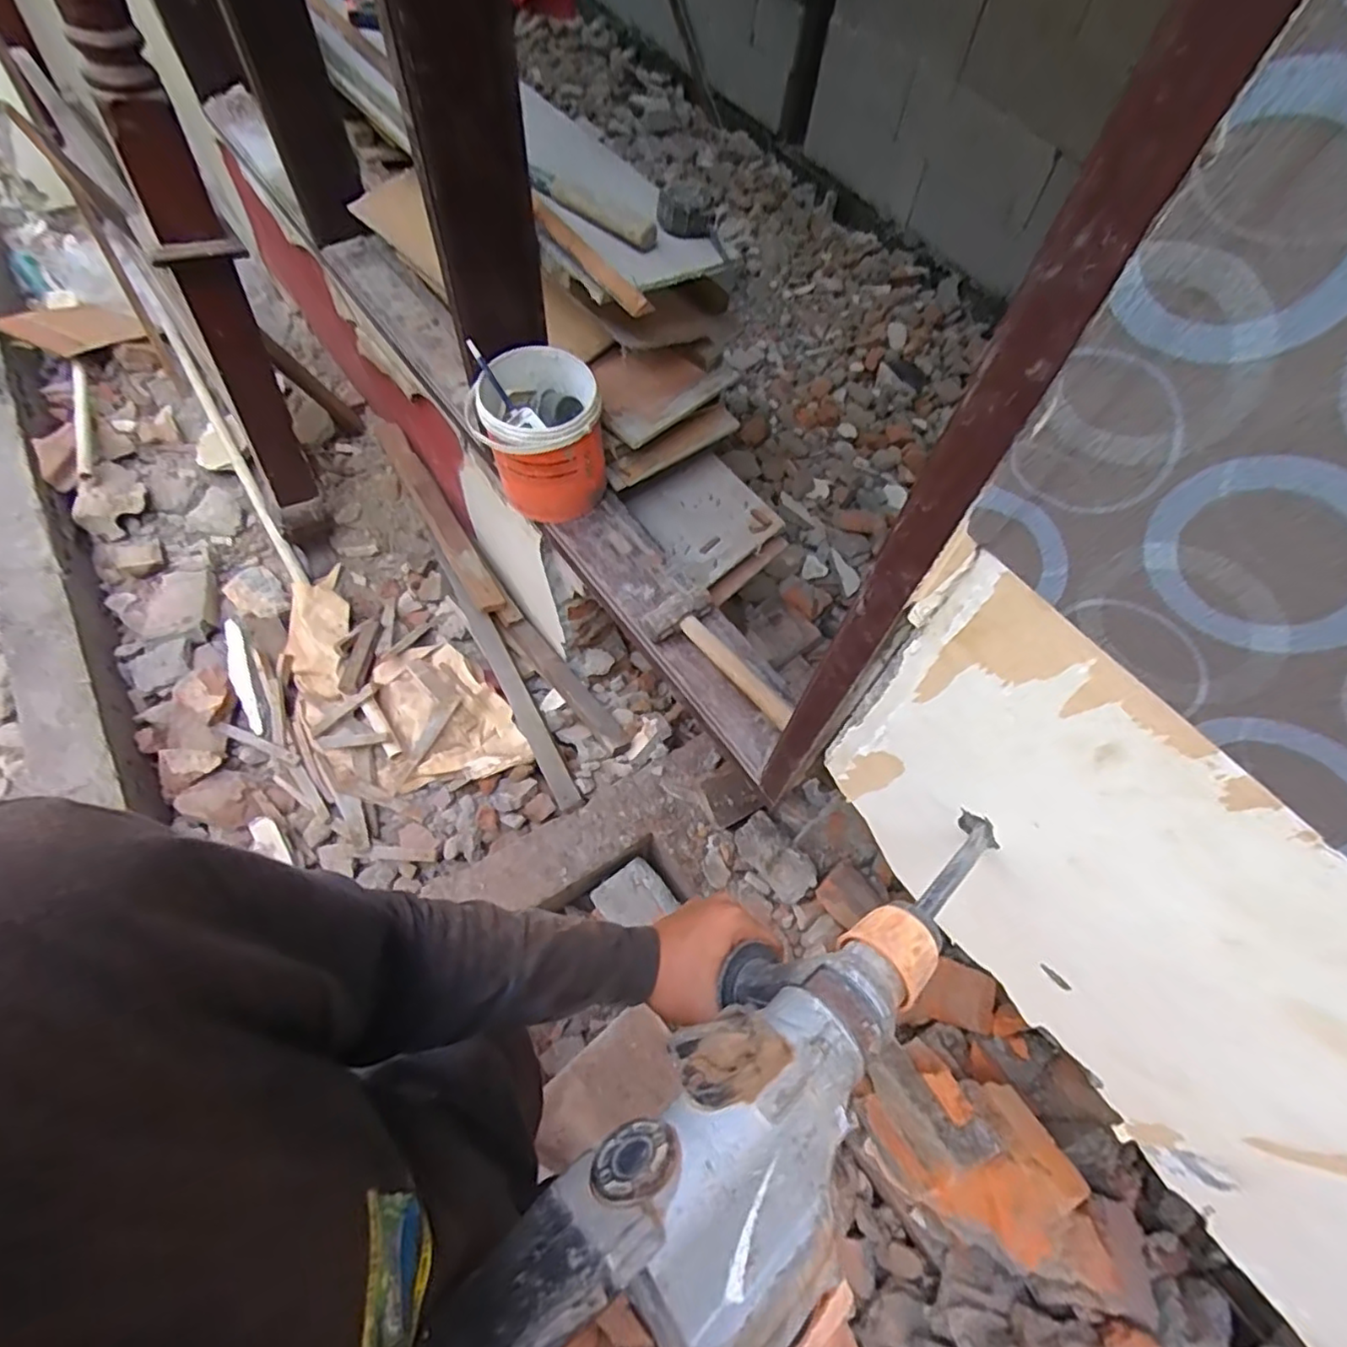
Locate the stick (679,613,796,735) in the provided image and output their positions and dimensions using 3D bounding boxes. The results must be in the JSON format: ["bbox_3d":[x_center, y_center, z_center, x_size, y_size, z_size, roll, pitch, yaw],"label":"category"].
[{"bbox_3d":[0.084,-0.005,0.883,0.027,0.027,0.221,-31,55,-19],"label":"stick"}]

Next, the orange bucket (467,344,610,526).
[{"bbox_3d":[-0.200,-0.357,0.995,0.170,0.189,0.174,2,61,-3],"label":"orange bucket"}]

